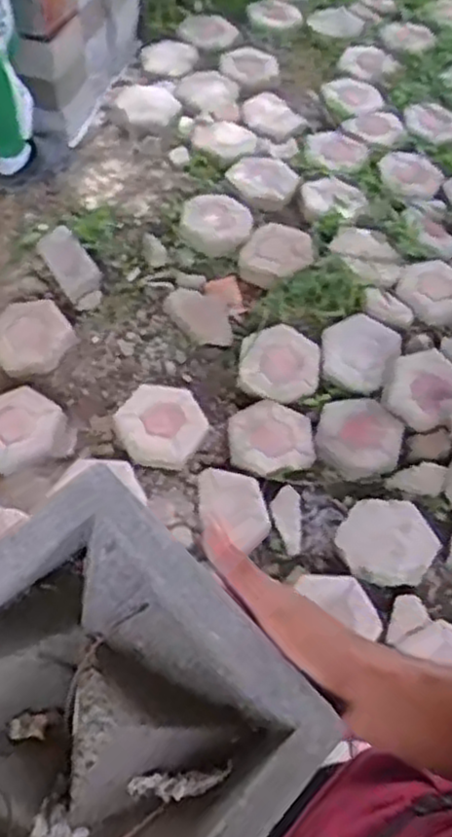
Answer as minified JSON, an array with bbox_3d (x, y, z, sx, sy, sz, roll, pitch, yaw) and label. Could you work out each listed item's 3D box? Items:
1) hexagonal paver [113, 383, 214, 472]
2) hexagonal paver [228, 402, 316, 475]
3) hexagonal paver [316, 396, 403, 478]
[{"bbox_3d":[-0.162,0.016,1.787,0.203,0.057,0.199,30,60,17],"label":"hexagonal paver"},{"bbox_3d":[0.107,0.046,1.821,0.200,0.044,0.188,-3,55,-4],"label":"hexagonal paver"},{"bbox_3d":[0.328,0.044,1.842,0.201,0.050,0.208,11,56,5],"label":"hexagonal paver"}]

